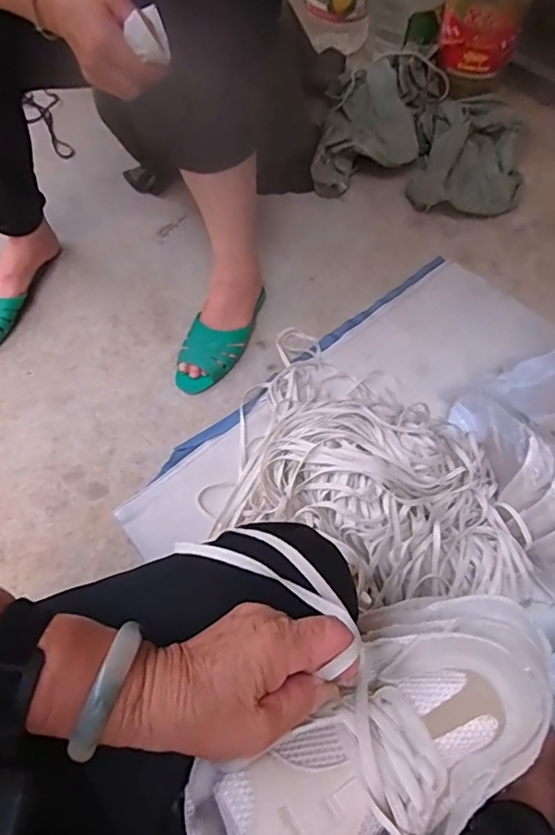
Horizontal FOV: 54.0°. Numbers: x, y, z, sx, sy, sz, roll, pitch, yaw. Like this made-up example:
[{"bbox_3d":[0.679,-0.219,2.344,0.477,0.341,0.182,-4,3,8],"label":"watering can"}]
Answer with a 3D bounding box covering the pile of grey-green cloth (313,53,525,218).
[{"bbox_3d":[0.292,-0.560,1.072,0.398,0.098,0.329,11,61,5],"label":"pile of grey-green cloth"}]

